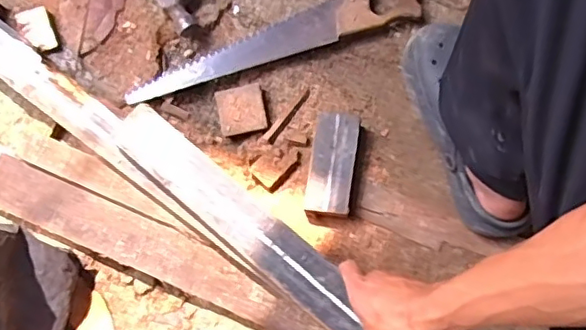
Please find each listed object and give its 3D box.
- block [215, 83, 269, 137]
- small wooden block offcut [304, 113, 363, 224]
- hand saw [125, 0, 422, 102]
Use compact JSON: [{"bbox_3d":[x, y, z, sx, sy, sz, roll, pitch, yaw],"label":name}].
[{"bbox_3d":[-0.066,-0.072,0.767,0.062,0.018,0.060,-12,78,-3],"label":"block"},{"bbox_3d":[0.049,0.004,0.736,0.054,0.041,0.132,8,78,1],"label":"small wooden block offcut"},{"bbox_3d":[-0.002,-0.163,0.769,0.425,0.031,0.097,-29,79,-6],"label":"hand saw"}]

